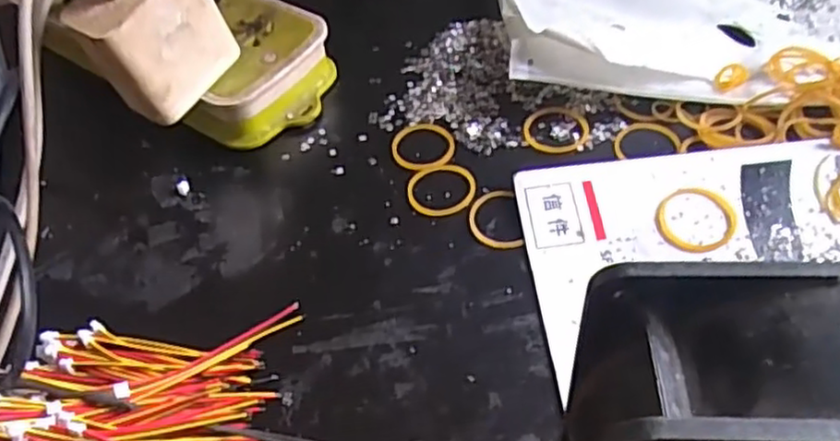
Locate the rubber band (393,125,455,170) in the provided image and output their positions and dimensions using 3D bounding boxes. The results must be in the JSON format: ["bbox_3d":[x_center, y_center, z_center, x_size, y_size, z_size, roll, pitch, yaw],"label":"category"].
[{"bbox_3d":[0.002,-0.036,0.332,0.030,0.004,0.029,-3,52,4],"label":"rubber band"}]

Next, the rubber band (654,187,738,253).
[{"bbox_3d":[0.115,-0.001,0.289,0.033,0.004,0.030,-2,58,3],"label":"rubber band"}]

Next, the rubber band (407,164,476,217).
[{"bbox_3d":[0.010,-0.015,0.314,0.031,0.004,0.029,-3,52,4],"label":"rubber band"}]

